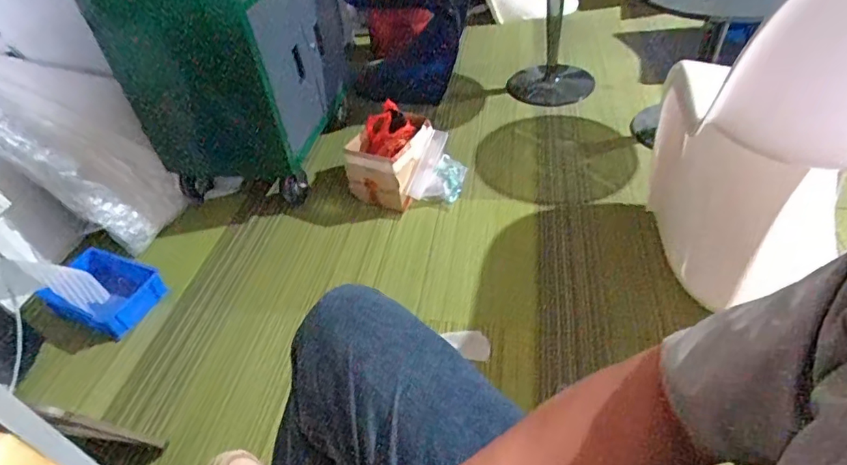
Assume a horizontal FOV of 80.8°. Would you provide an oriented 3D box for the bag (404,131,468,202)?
[{"bbox_3d":[0.056,-0.198,1.614,0.170,0.045,0.258,27,65,-7],"label":"bag"}]

